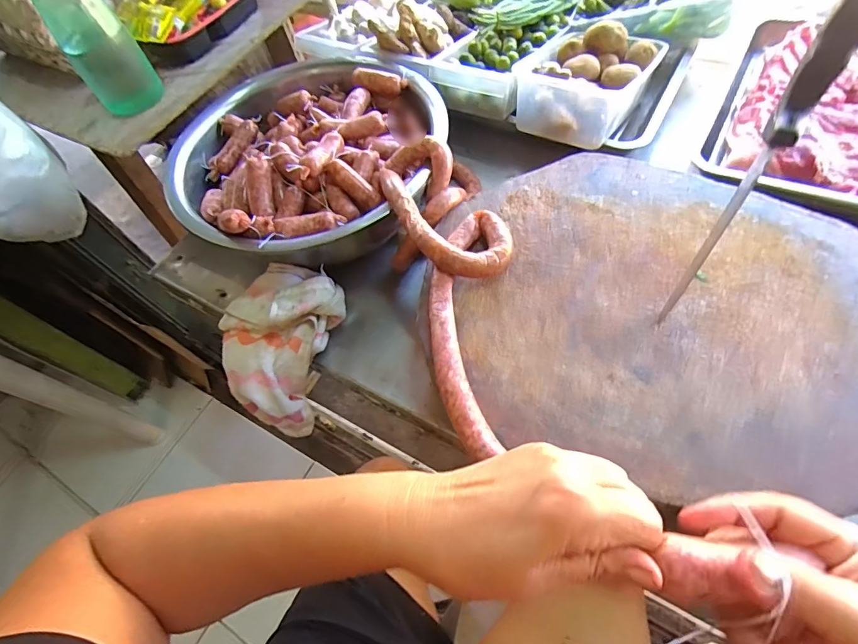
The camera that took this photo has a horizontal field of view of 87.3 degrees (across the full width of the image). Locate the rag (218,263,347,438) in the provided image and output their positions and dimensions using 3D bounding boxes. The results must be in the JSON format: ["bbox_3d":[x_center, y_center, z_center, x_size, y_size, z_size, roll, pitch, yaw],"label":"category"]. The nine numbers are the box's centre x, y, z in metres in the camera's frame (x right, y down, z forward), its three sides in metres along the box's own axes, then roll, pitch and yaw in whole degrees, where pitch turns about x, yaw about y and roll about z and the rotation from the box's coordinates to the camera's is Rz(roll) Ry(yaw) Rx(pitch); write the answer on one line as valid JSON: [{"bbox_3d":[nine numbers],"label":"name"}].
[{"bbox_3d":[-0.197,0.025,0.582,0.149,0.117,0.188,17,65,18],"label":"rag"}]

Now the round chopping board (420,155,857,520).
[{"bbox_3d":[0.230,-0.026,0.452,0.438,0.042,0.368,16,65,12],"label":"round chopping board"}]

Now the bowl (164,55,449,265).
[{"bbox_3d":[-0.170,-0.245,0.633,0.374,0.107,0.385,-4,60,7],"label":"bowl"}]

